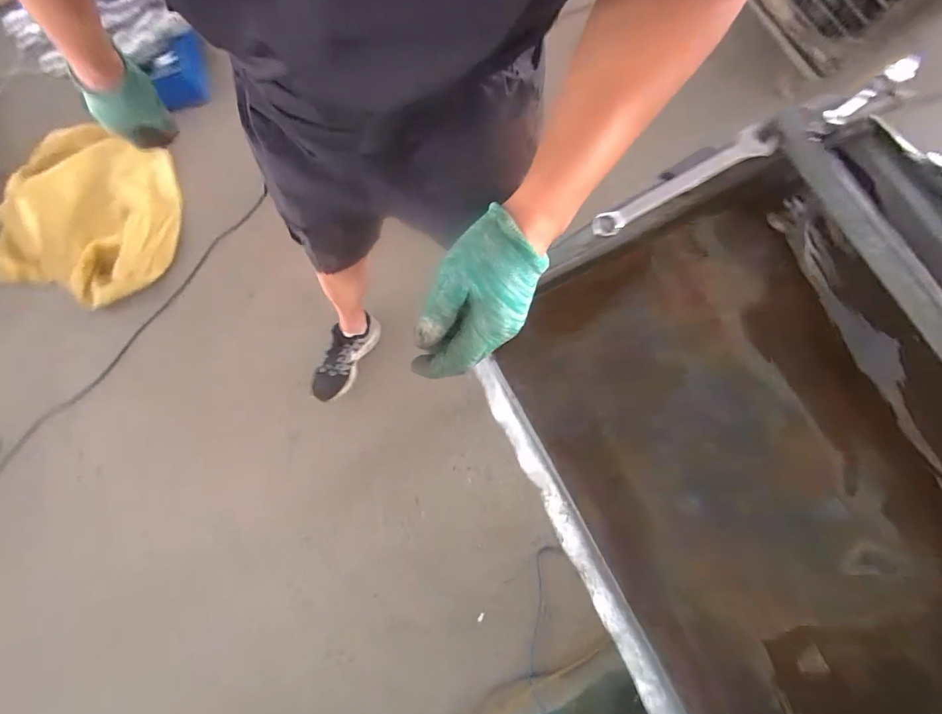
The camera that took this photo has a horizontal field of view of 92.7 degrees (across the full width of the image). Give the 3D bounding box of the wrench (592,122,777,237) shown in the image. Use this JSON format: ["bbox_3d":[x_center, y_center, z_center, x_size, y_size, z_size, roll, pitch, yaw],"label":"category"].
[{"bbox_3d":[0.251,-0.210,0.532,0.237,0.017,0.037,-27,91,1],"label":"wrench"}]

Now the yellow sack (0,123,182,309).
[{"bbox_3d":[-1.205,-0.474,1.436,0.569,0.105,0.569,18,78,3],"label":"yellow sack"}]

